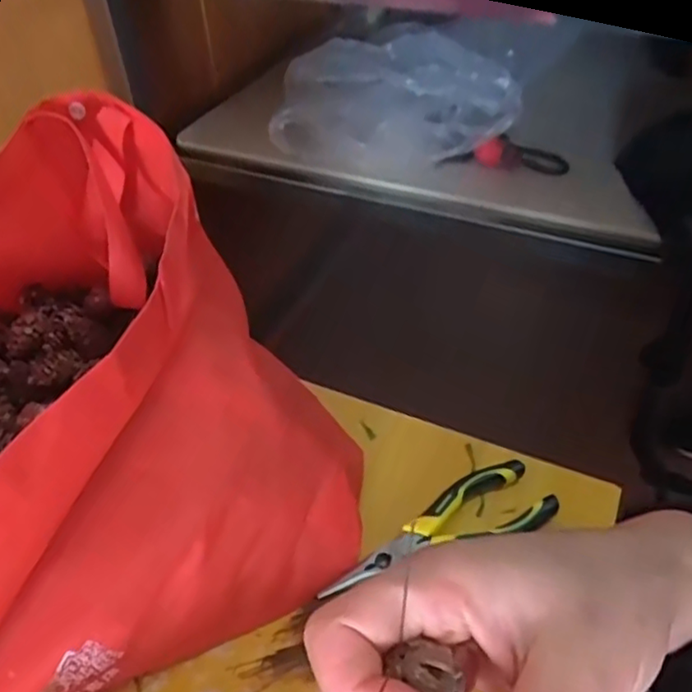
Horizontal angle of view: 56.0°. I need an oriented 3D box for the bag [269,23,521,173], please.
[{"bbox_3d":[0.053,-0.247,0.657,0.237,0.118,0.100,16,47,18],"label":"bag"}]

